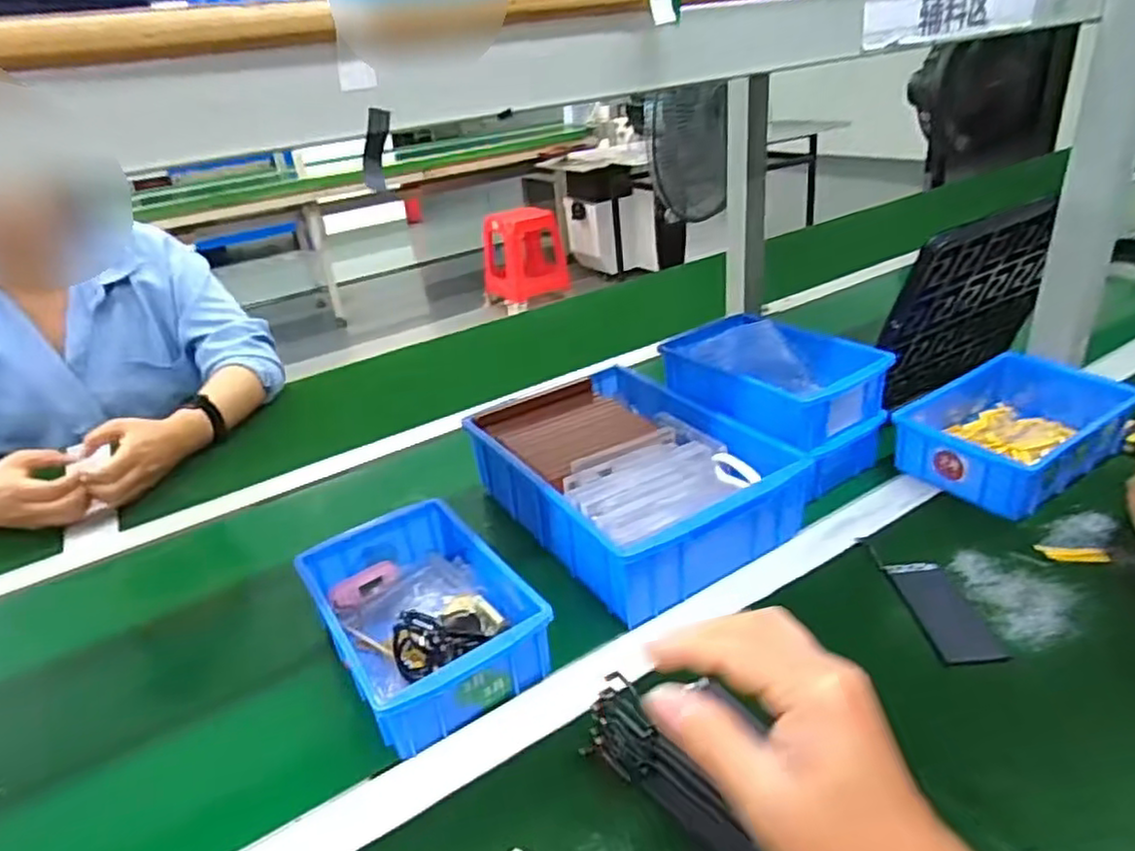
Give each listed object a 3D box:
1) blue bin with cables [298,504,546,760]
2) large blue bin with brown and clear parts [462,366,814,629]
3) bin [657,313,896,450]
[{"bbox_3d":[-0.117,0.145,0.550,0.129,0.058,0.206,-23,32,-28],"label":"blue bin with cables"},{"bbox_3d":[0.058,0.048,0.685,0.215,0.090,0.292,-21,31,-25],"label":"large blue bin with brown and clear parts"},{"bbox_3d":[0.203,-0.053,0.713,0.122,0.069,0.191,-24,32,-29],"label":"bin"}]

